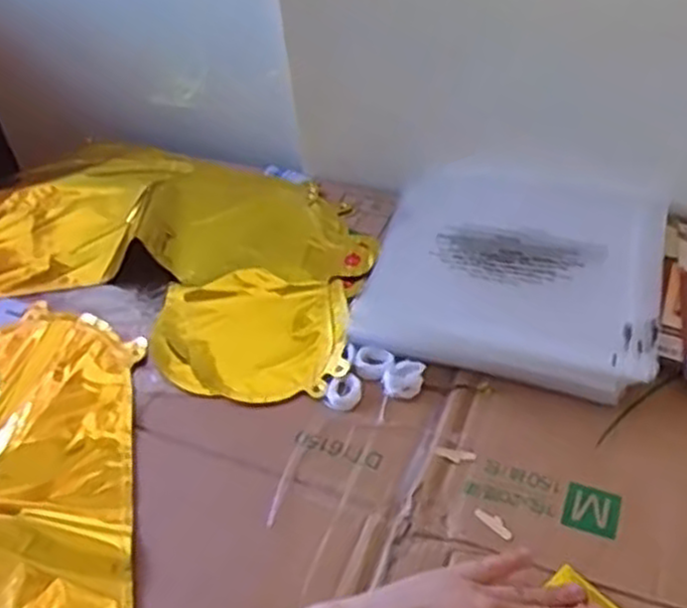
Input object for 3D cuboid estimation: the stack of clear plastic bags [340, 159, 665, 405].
[{"bbox_3d":[0.142,-0.036,0.638,0.221,0.033,0.231,14,49,18],"label":"stack of clear plastic bags"}]

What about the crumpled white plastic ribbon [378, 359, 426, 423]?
[{"bbox_3d":[0.042,0.063,0.581,0.028,0.011,0.049,9,47,14],"label":"crumpled white plastic ribbon"}]

